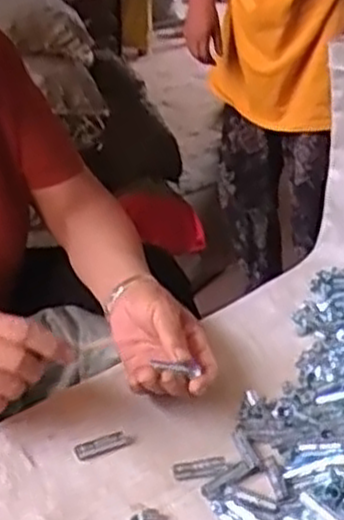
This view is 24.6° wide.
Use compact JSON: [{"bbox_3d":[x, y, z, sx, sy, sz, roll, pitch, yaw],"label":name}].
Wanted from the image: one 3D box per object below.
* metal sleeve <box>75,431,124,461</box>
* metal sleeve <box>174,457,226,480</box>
[{"bbox_3d":[-0.058,0.150,0.639,0.040,0.008,0.012,-13,32,-22],"label":"metal sleeve"},{"bbox_3d":[0.022,0.161,0.611,0.041,0.009,0.011,-8,30,-14],"label":"metal sleeve"}]

